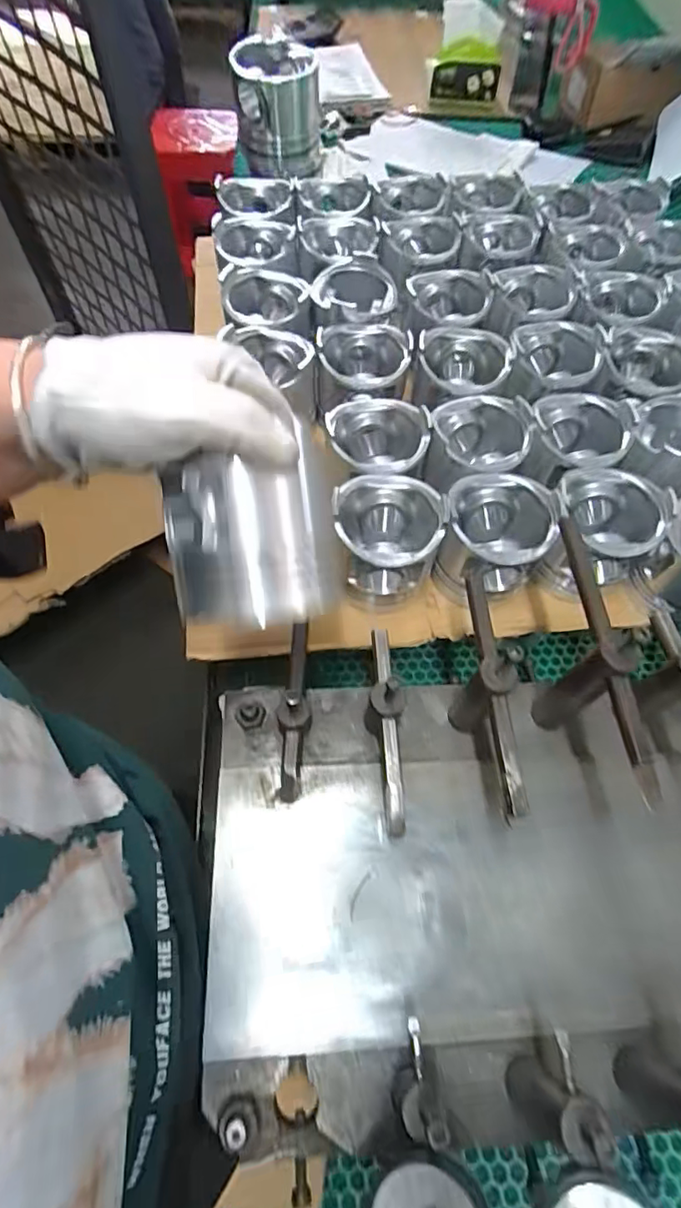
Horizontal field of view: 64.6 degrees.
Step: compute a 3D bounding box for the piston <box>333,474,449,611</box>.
[{"bbox_3d":[0.032,-0.048,0.422,0.085,0.081,0.086,1,63,-1],"label":"piston"}]

